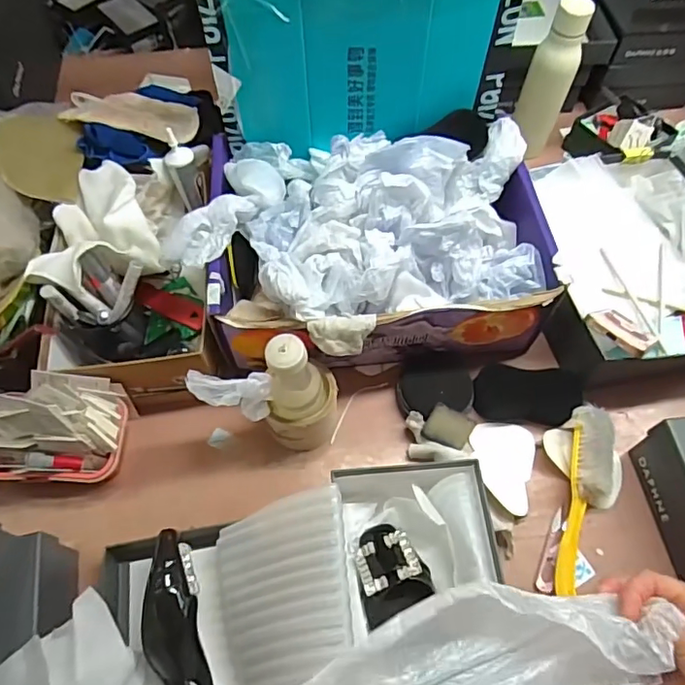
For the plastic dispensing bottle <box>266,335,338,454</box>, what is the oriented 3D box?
[{"bbox_3d":[-0.046,0.057,0.599,0.077,0.179,0.070,0,61,1],"label":"plastic dispensing bottle"}]

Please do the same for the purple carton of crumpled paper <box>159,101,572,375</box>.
[{"bbox_3d":[0.022,-0.135,0.678,0.427,0.163,0.318,-7,61,-3],"label":"purple carton of crumpled paper"}]

